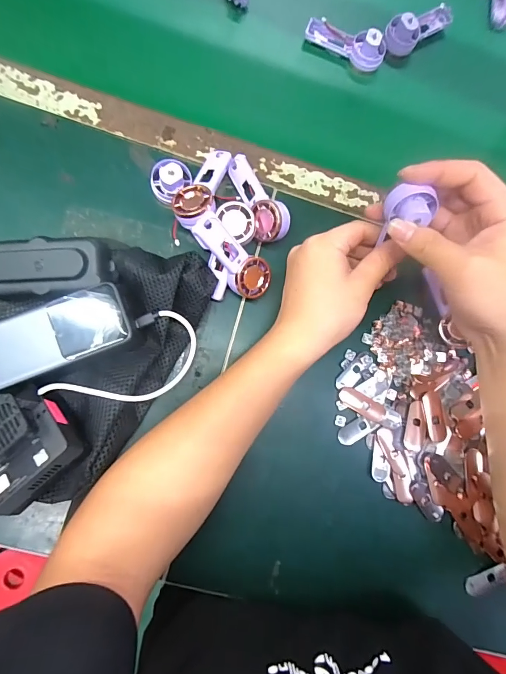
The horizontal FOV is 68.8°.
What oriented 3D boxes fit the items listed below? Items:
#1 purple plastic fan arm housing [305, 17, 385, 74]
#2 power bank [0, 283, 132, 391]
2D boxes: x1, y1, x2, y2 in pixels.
[{"bbox_3d":[0.106,-0.337,0.422,0.093,0.034,0.031,22,81,-4],"label":"purple plastic fan arm housing"},{"bbox_3d":[-0.165,0.000,0.298,0.125,0.020,0.050,-22,86,-9],"label":"power bank"}]

